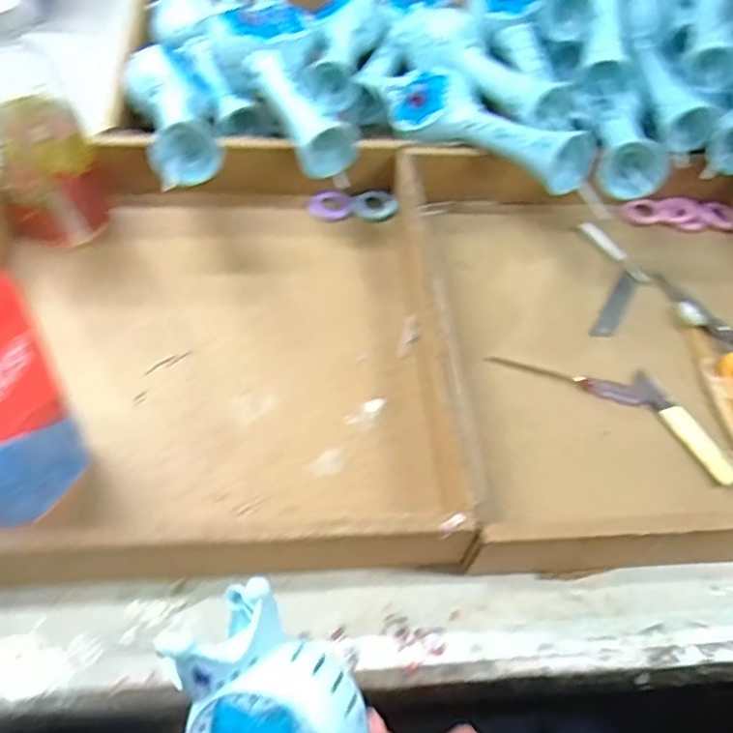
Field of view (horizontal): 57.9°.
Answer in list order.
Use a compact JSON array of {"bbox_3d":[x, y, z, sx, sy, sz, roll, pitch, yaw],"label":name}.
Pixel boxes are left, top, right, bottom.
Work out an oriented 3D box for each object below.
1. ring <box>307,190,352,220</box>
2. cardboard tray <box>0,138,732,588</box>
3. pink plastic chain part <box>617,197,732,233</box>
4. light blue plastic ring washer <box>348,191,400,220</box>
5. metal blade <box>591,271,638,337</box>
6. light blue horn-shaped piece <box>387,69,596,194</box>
[{"bbox_3d":[-0.033,-0.150,0.615,0.042,0.004,0.039,3,54,-4],"label":"ring"},{"bbox_3d":[0.053,-0.032,0.507,0.689,0.062,0.373,-1,55,-6],"label":"cardboard tray"},{"bbox_3d":[0.306,-0.151,0.645,0.108,0.019,0.029,6,54,-1],"label":"pink plastic chain part"},{"bbox_3d":[0.007,-0.152,0.618,0.044,0.009,0.044,3,54,-4],"label":"light blue plastic ring washer"},{"bbox_3d":[0.214,-0.055,0.566,0.018,0.007,0.087,28,57,14],"label":"metal blade"},{"bbox_3d":[0.103,-0.216,0.596,0.068,0.065,0.218,-32,63,-25],"label":"light blue horn-shaped piece"}]

